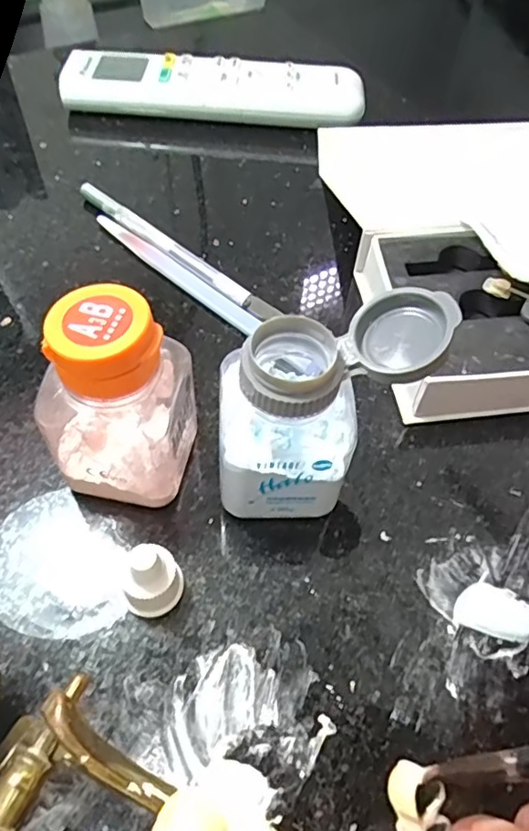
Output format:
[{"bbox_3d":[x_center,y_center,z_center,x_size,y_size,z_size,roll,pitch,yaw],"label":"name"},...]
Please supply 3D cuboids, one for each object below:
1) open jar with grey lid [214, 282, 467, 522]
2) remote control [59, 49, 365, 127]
[{"bbox_3d":[0.018,0.001,0.183,0.067,0.076,0.034,-14,58,-13],"label":"open jar with grey lid"},{"bbox_3d":[-0.030,-0.194,0.345,0.174,0.026,0.043,9,55,2],"label":"remote control"}]

